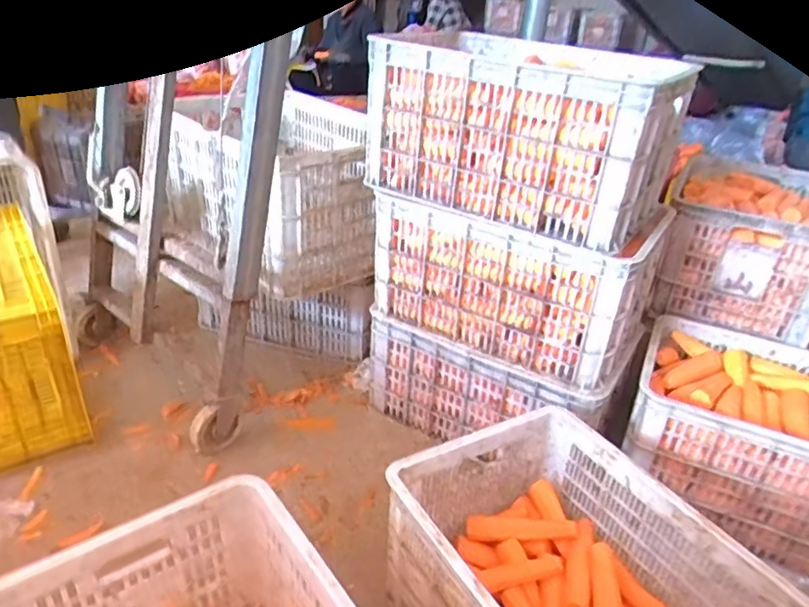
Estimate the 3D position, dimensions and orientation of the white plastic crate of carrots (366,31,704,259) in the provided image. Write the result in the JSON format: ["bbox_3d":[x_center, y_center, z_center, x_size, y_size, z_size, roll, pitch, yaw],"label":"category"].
[{"bbox_3d":[0.225,-0.327,1.109,0.515,0.266,0.342,21,31,30],"label":"white plastic crate of carrots"}]

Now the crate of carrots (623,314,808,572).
[{"bbox_3d":[0.716,0.270,1.138,0.520,0.257,0.374,16,29,22],"label":"crate of carrots"}]

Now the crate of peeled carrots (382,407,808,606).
[{"bbox_3d":[0.238,0.421,0.815,0.351,0.238,0.521,-11,31,-27],"label":"crate of peeled carrots"}]

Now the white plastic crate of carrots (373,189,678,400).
[{"bbox_3d":[0.226,-0.064,1.214,0.508,0.276,0.296,20,31,28],"label":"white plastic crate of carrots"}]

